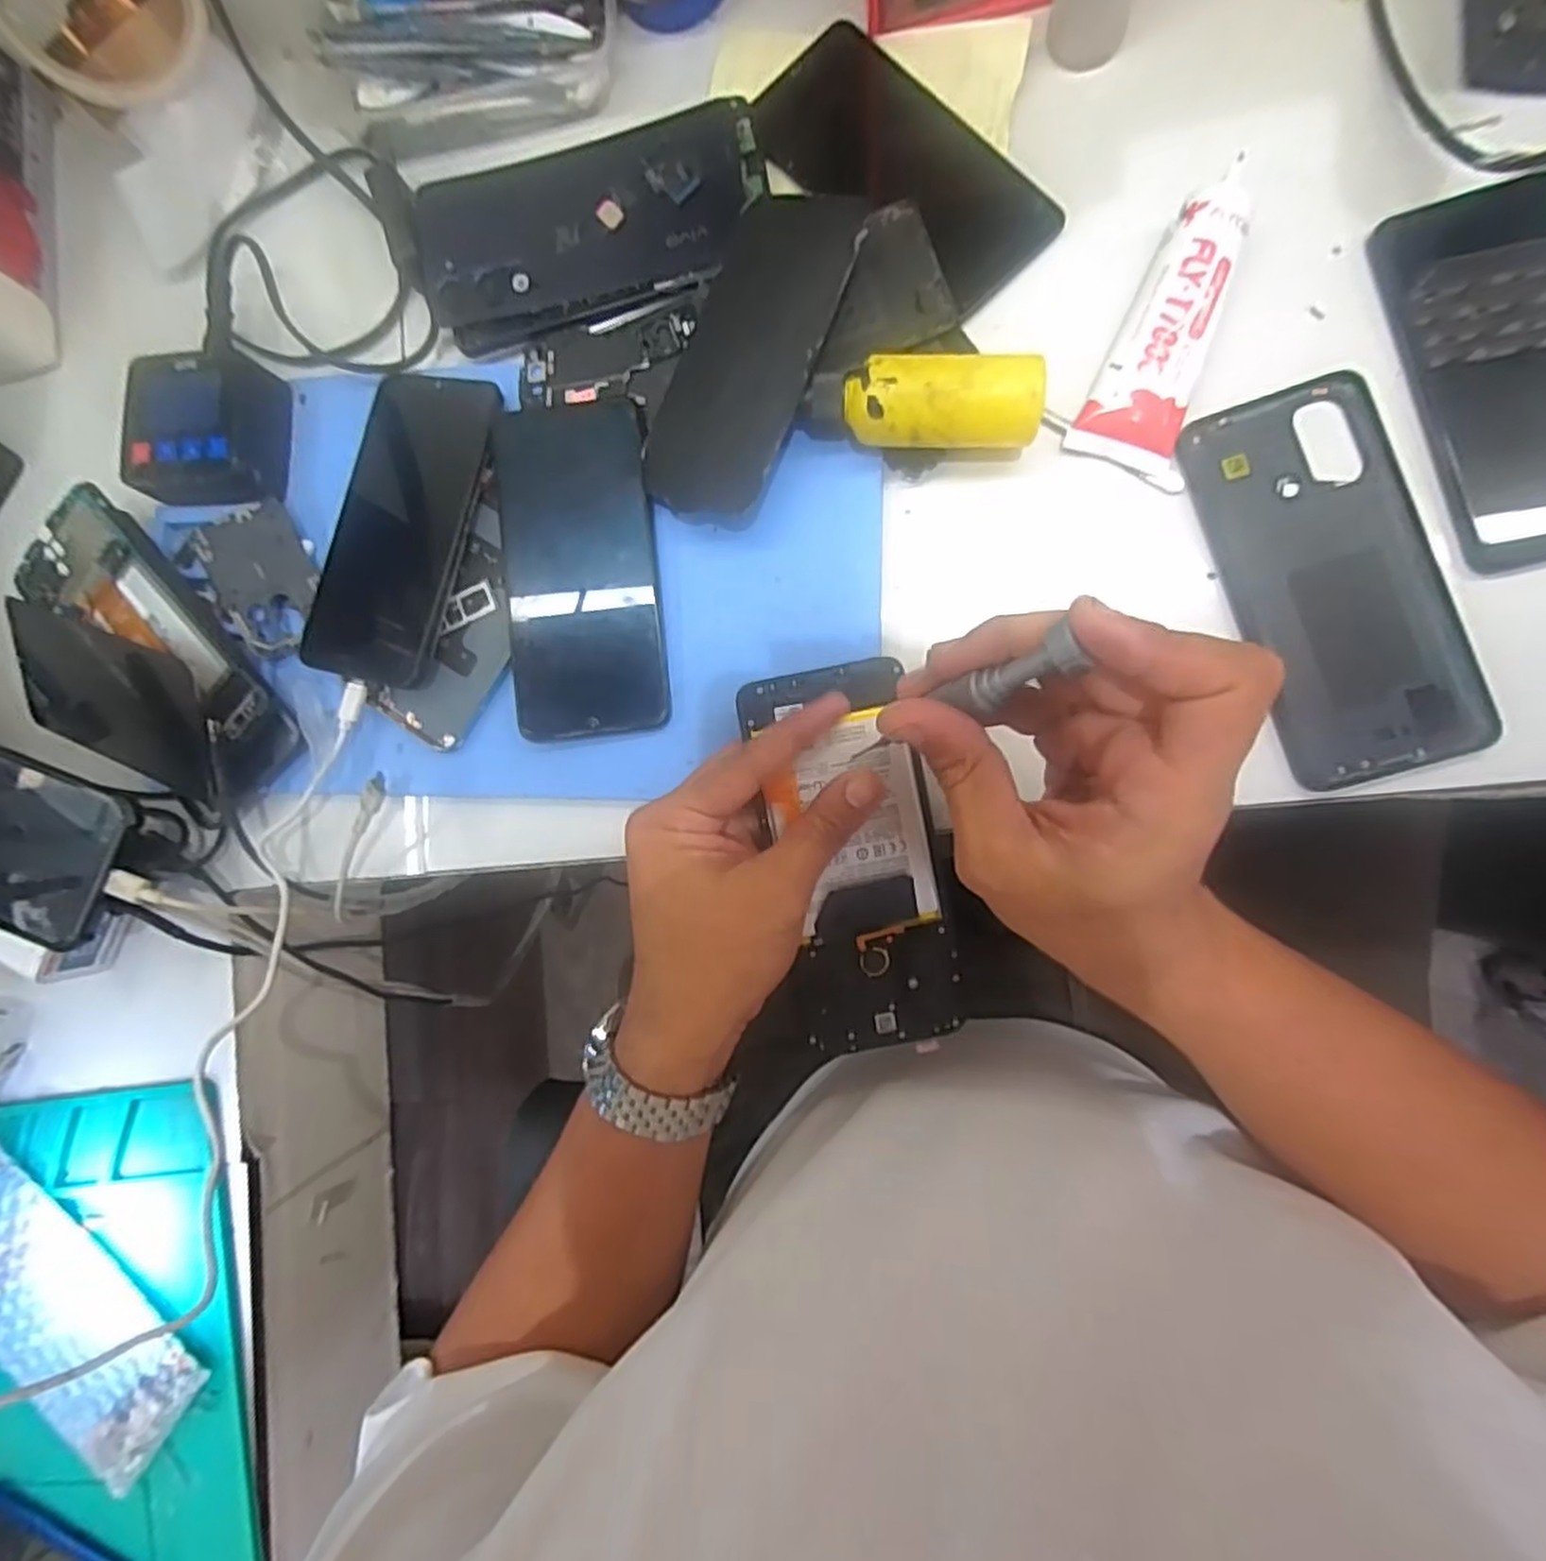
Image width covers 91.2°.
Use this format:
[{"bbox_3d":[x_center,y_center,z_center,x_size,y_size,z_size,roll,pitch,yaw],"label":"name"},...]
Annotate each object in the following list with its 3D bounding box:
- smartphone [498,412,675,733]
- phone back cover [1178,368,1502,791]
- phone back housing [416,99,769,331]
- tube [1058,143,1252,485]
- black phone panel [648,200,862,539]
[{"bbox_3d":[-0.090,-0.101,0.360,0.071,0.011,0.159,-6,84,7],"label":"smartphone"},{"bbox_3d":[0.237,-0.085,0.321,0.078,0.006,0.167,-16,83,5],"label":"phone back cover"},{"bbox_3d":[-0.093,-0.277,0.374,0.171,0.013,0.079,-5,93,10],"label":"phone back housing"},{"bbox_3d":[0.180,-0.199,0.331,0.050,0.028,0.124,25,89,9],"label":"tube"},{"bbox_3d":[-0.012,-0.191,0.342,0.069,0.005,0.146,22,92,26],"label":"black phone panel"}]

